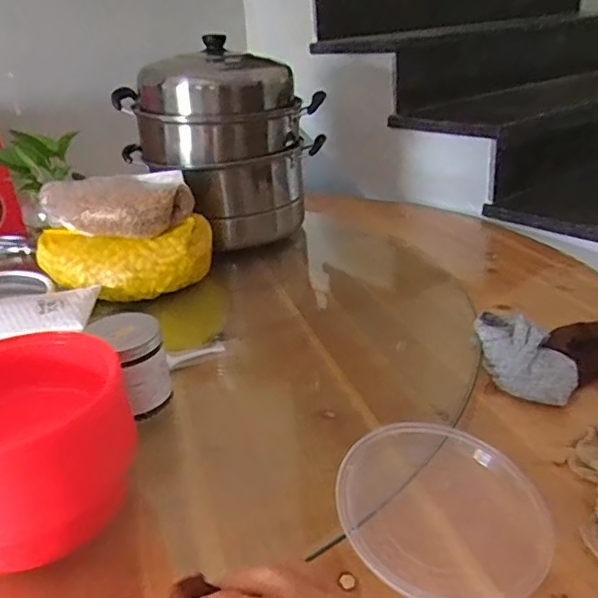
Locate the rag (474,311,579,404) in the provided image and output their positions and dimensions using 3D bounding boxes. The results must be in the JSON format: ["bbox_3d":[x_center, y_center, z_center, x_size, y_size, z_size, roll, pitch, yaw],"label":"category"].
[{"bbox_3d":[0.253,0.056,0.668,0.070,0.055,0.166,-8,26,-6],"label":"rag"}]

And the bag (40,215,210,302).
[{"bbox_3d":[-0.268,-0.059,0.874,0.263,0.088,0.116,-5,26,-1],"label":"bag"}]

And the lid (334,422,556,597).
[{"bbox_3d":[0.119,0.175,0.475,0.171,0.019,0.158,7,35,-5],"label":"lid"}]

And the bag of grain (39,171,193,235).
[{"bbox_3d":[-0.290,-0.142,0.859,0.262,0.070,0.099,2,26,13],"label":"bag of grain"}]

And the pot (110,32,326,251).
[{"bbox_3d":[-0.146,-0.285,1.076,0.279,0.310,0.278,-23,31,-33],"label":"pot"}]

